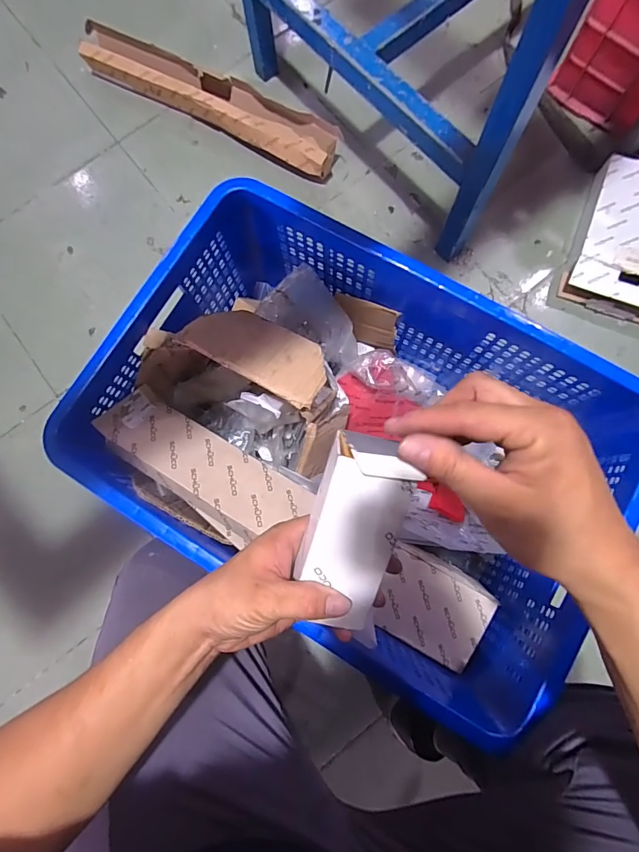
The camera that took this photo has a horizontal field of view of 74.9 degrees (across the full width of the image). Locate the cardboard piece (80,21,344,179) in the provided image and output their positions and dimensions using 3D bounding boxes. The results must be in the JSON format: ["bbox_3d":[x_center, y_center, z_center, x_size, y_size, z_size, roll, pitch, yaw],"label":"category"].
[{"bbox_3d":[-0.226,-0.681,0.867,0.585,0.071,0.102,29,82,6],"label":"cardboard piece"}]

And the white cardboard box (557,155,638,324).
[{"bbox_3d":[0.598,-0.353,0.791,0.196,0.057,0.291,20,81,5],"label":"white cardboard box"}]

